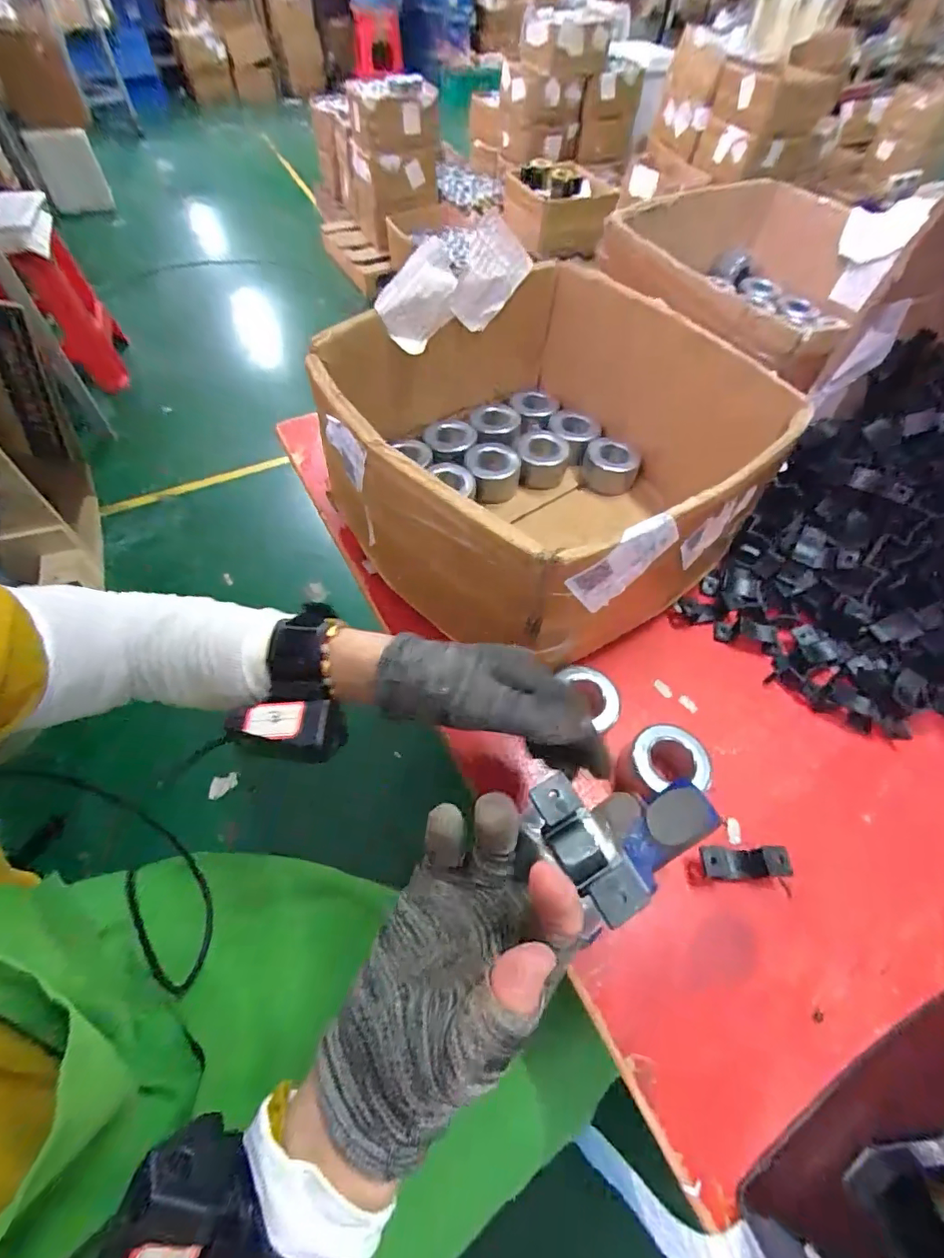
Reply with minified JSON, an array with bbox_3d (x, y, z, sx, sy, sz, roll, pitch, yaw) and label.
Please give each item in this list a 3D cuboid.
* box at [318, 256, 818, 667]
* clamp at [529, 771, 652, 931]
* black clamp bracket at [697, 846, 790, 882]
[{"bbox_3d":[0.057,-0.182,0.492,0.358,0.159,0.390,-28,63,-19],"label":"box"},{"bbox_3d":[0.050,0.100,0.230,0.026,0.020,0.064,-25,58,-17],"label":"clamp"},{"bbox_3d":[0.197,0.171,0.366,0.061,0.023,0.021,0,57,-2],"label":"black clamp bracket"}]

